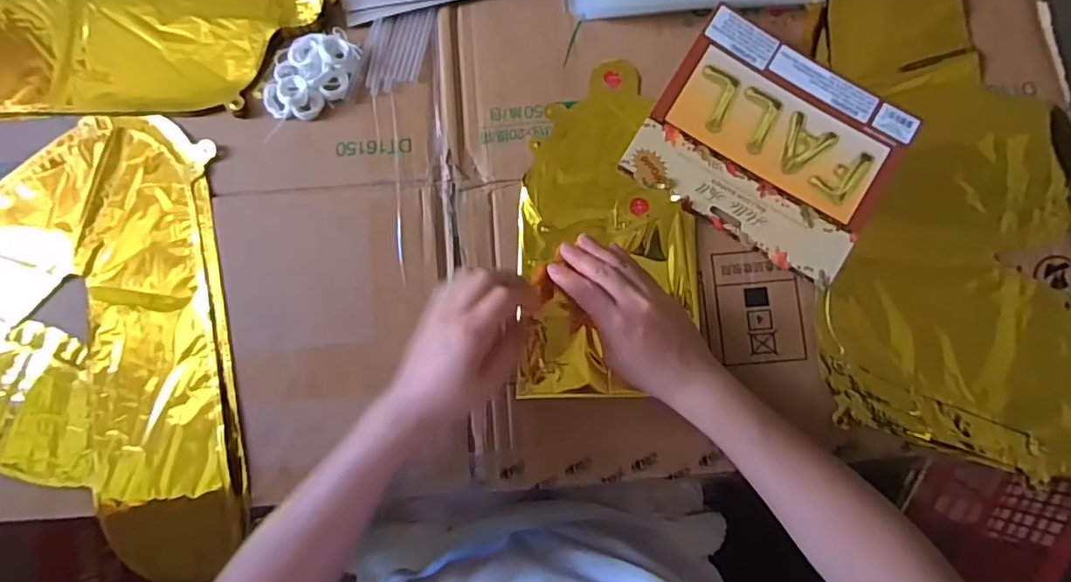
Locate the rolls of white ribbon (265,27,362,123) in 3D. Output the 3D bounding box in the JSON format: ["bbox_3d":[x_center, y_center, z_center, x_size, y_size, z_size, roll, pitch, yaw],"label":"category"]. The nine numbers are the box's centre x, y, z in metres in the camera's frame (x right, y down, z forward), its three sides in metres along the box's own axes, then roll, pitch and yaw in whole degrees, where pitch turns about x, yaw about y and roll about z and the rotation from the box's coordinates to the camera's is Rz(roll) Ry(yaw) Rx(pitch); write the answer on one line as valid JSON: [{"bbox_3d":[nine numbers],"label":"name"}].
[{"bbox_3d":[-0.189,-0.182,0.498,0.062,0.012,0.082,22,82,4],"label":"rolls of white ribbon"}]

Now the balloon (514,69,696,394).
[{"bbox_3d":[0.059,-0.053,0.489,0.141,0.016,0.274,0,81,1],"label":"balloon"}]

